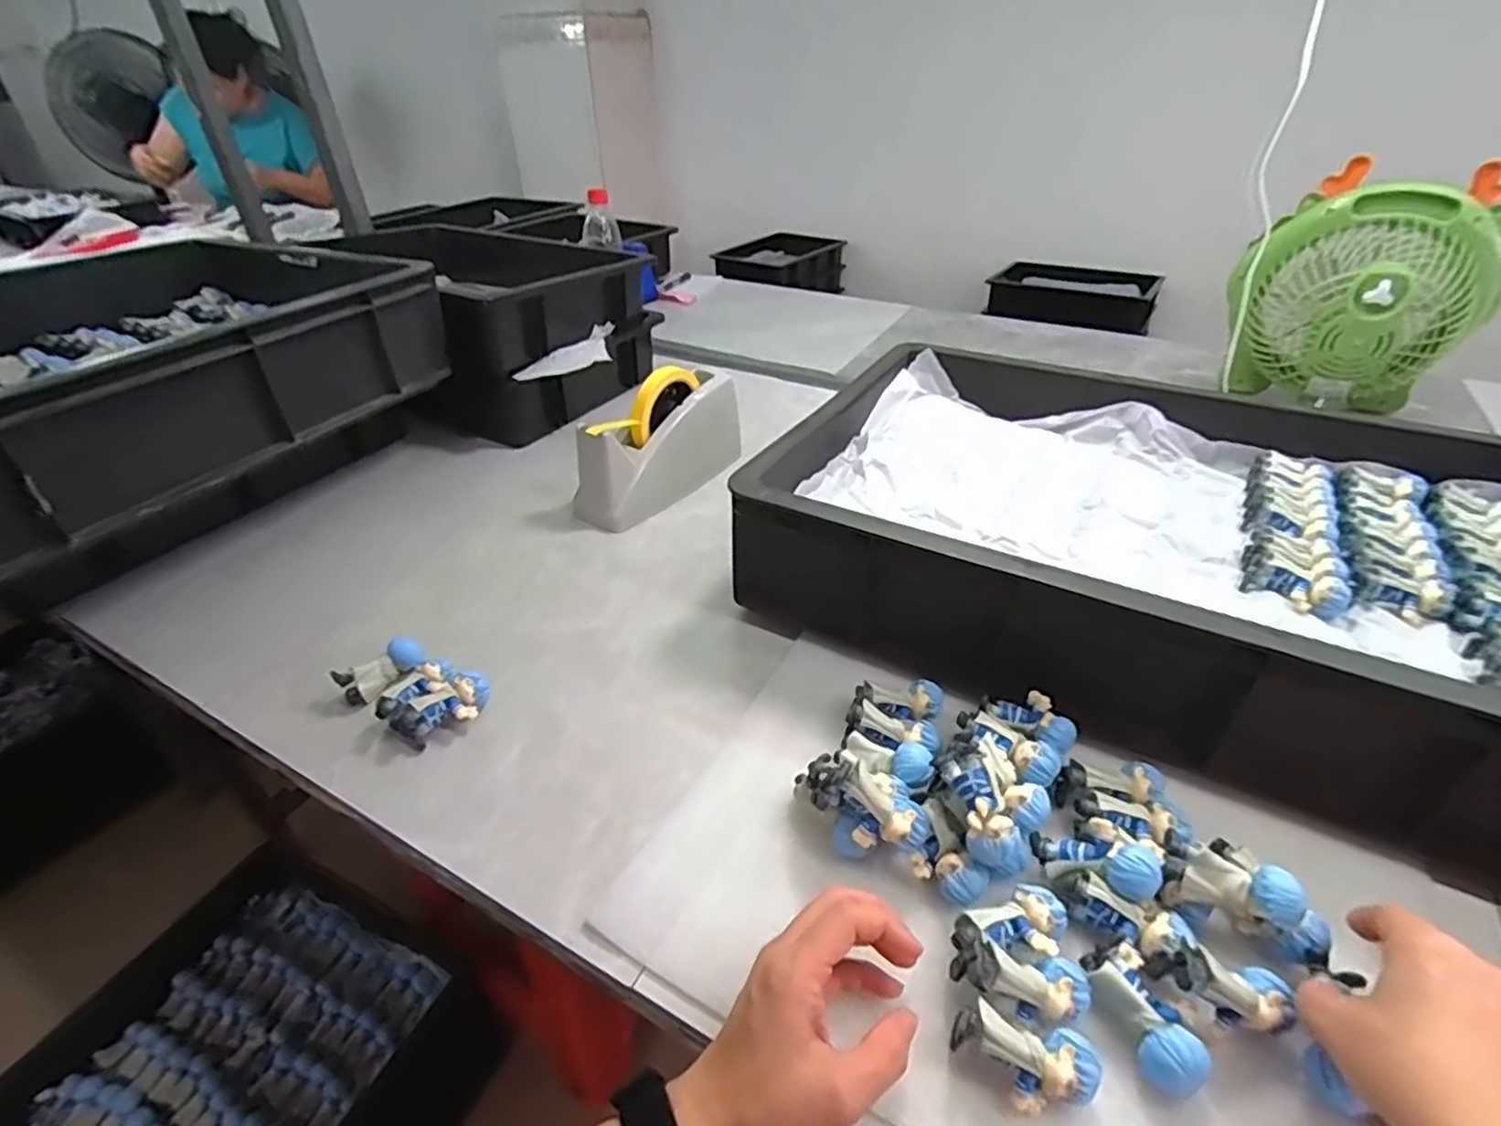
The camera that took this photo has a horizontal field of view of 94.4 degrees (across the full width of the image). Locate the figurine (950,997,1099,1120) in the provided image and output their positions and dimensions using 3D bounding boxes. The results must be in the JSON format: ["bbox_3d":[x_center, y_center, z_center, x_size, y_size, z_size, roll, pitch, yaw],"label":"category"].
[{"bbox_3d":[0.124,0.228,0.314,0.061,0.036,0.030,8,37,12],"label":"figurine"}]

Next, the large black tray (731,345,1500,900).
[{"bbox_3d":[0.333,-0.030,0.569,0.567,0.126,0.409,20,41,26],"label":"large black tray"}]

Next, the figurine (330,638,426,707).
[{"bbox_3d":[-0.282,0.081,0.530,0.060,0.028,0.025,-30,45,-34],"label":"figurine"}]

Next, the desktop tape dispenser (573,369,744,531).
[{"bbox_3d":[-0.096,-0.134,0.754,0.060,0.117,0.218,25,43,31],"label":"desktop tape dispenser"}]

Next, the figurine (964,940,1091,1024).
[{"bbox_3d":[0.130,0.201,0.334,0.062,0.022,0.024,21,37,-6],"label":"figurine"}]

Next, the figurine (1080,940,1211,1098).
[{"bbox_3d":[0.189,0.216,0.332,0.036,0.027,0.061,-16,39,-19],"label":"figurine"}]

